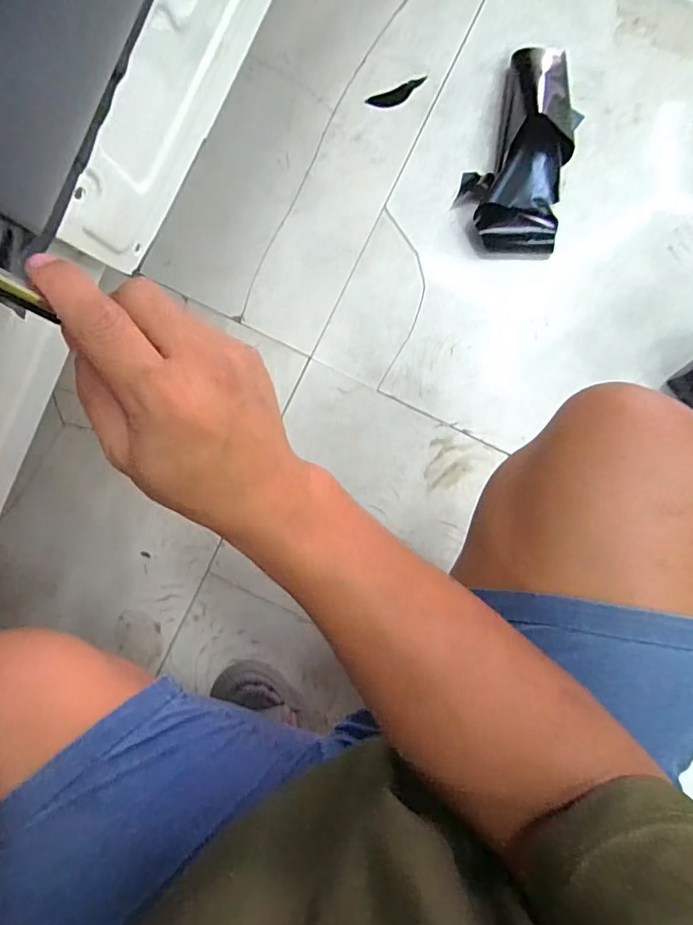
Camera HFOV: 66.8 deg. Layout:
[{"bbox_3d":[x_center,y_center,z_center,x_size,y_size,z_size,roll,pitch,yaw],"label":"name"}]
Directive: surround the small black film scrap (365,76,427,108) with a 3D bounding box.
[{"bbox_3d":[0.067,-0.484,0.693,0.079,0.004,0.021,-18,89,5],"label":"small black film scrap"}]

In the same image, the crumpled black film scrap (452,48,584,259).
[{"bbox_3d":[0.222,-0.395,0.660,0.126,0.050,0.254,13,91,5],"label":"crumpled black film scrap"}]

